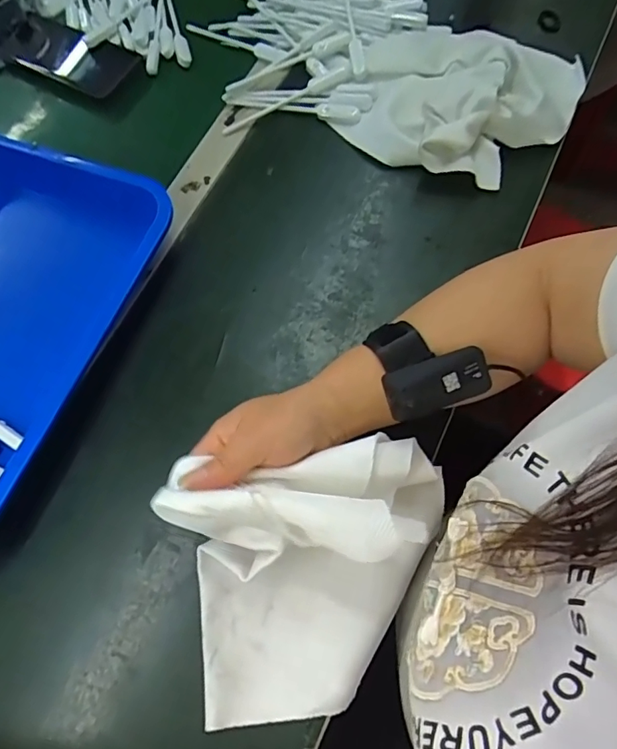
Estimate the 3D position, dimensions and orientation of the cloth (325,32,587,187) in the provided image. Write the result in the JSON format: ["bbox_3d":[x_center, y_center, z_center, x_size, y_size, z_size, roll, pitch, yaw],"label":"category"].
[{"bbox_3d":[0.153,-0.282,0.502,0.219,0.041,0.201,22,73,10],"label":"cloth"}]

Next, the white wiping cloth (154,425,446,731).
[{"bbox_3d":[0.006,0.136,0.331,0.185,0.086,0.164,-8,70,0],"label":"white wiping cloth"}]

